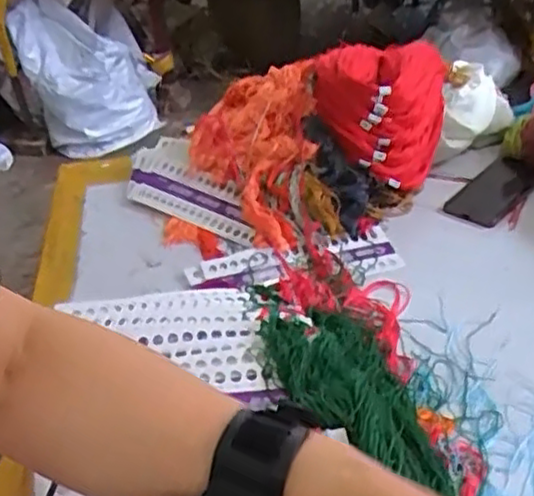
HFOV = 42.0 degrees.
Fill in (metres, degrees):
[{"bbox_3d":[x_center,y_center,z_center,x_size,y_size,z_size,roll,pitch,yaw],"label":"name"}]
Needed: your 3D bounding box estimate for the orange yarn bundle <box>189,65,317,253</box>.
[{"bbox_3d":[-0.025,-0.131,0.978,0.183,0.123,0.309,-2,37,5],"label":"orange yarn bundle"}]

